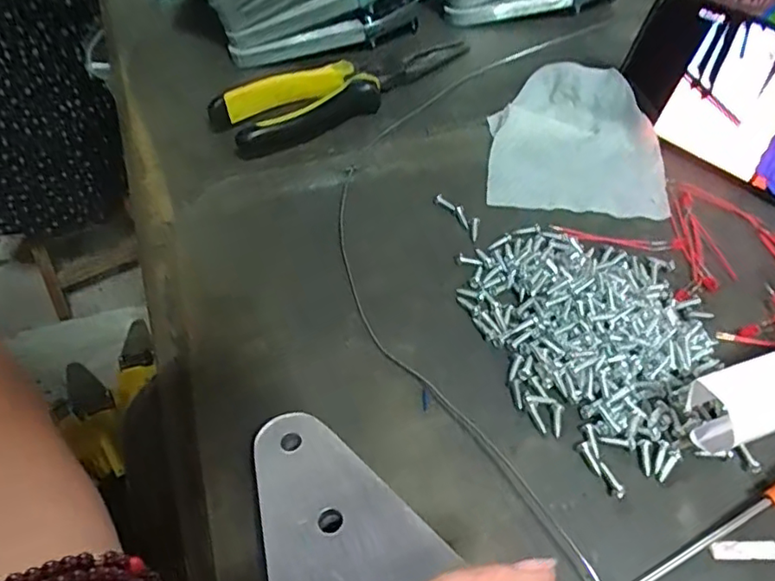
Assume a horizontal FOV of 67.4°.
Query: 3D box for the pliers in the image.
[{"bbox_3d":[-0.020,-0.133,0.373,0.181,0.021,0.045,-26,56,-17],"label":"pliers"}]

